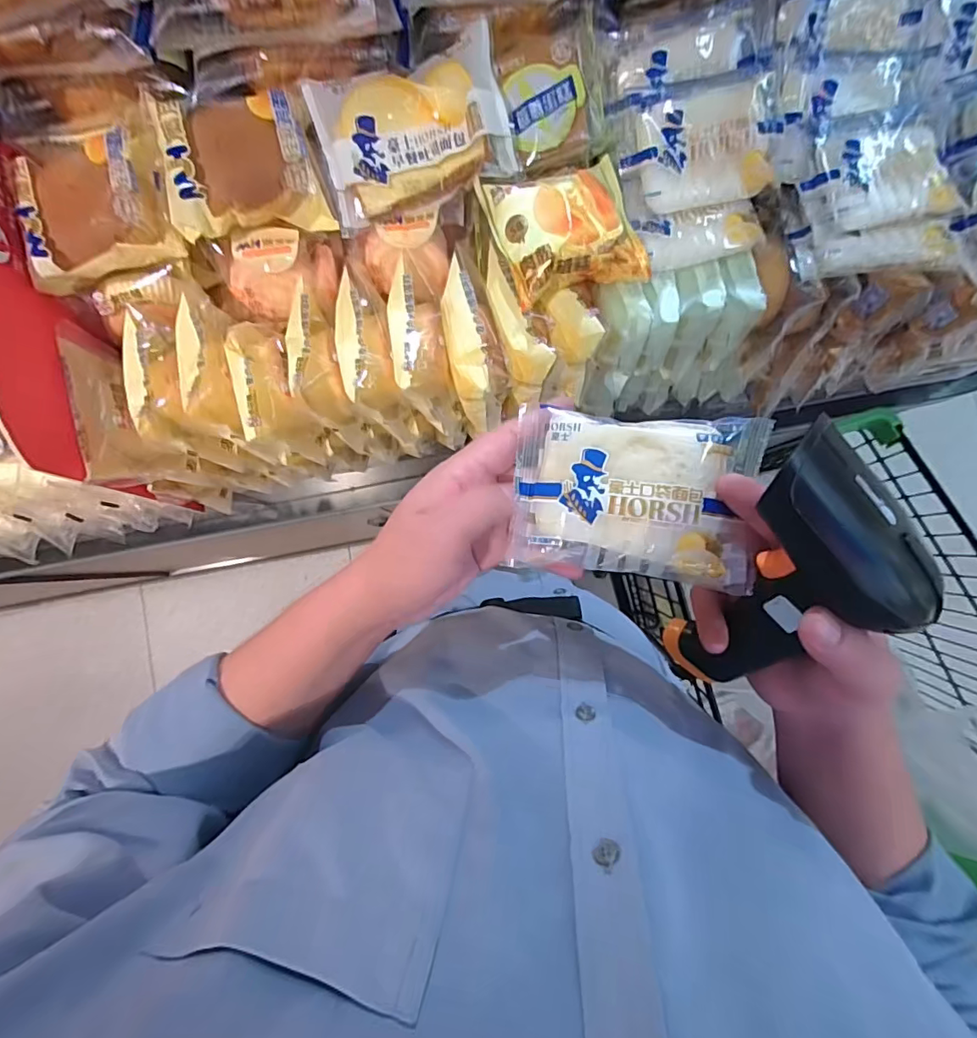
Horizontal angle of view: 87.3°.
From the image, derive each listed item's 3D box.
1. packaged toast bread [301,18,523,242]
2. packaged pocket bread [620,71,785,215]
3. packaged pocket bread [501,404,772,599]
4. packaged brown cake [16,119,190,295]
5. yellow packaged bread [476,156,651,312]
[{"bbox_3d":[-0.057,-0.283,0.372,0.137,0.043,0.088,-19,85,0],"label":"packaged toast bread"},{"bbox_3d":[0.158,-0.276,0.384,0.111,0.021,0.074,-6,115,13],"label":"packaged pocket bread"},{"bbox_3d":[0.080,-0.014,0.272,0.126,0.022,0.087,7,86,2],"label":"packaged pocket bread"},{"bbox_3d":[-0.291,-0.239,0.373,0.111,0.047,0.107,-15,85,0],"label":"packaged brown cake"},{"bbox_3d":[0.059,-0.219,0.380,0.105,0.039,0.098,-19,85,0],"label":"yellow packaged bread"}]

